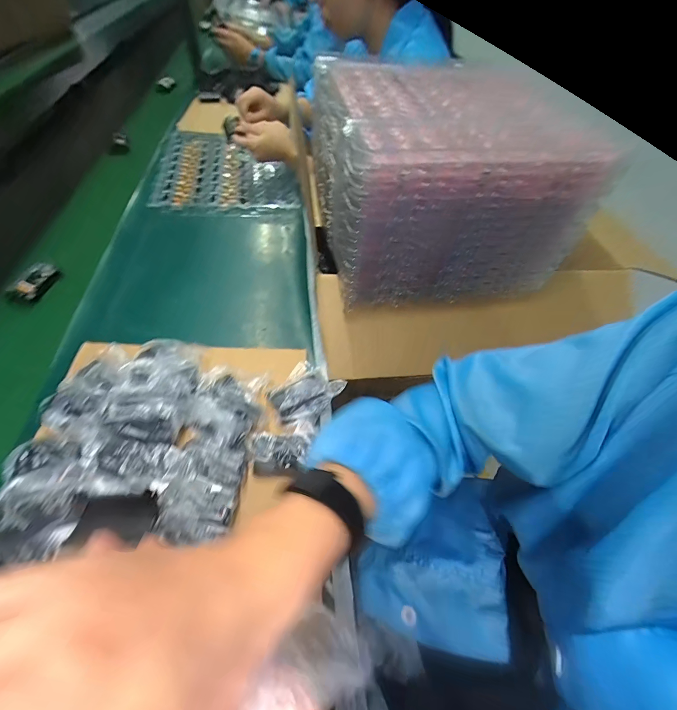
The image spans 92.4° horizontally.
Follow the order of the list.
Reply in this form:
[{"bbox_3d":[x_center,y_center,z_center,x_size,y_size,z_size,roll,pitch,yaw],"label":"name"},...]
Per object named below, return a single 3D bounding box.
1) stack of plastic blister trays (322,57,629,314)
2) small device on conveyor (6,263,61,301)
[{"bbox_3d":[0.125,-0.261,0.476,0.291,0.180,0.323,-6,54,-10],"label":"stack of plastic blister trays"},{"bbox_3d":[-0.461,-0.112,0.495,0.039,0.016,0.069,14,53,4],"label":"small device on conveyor"}]

